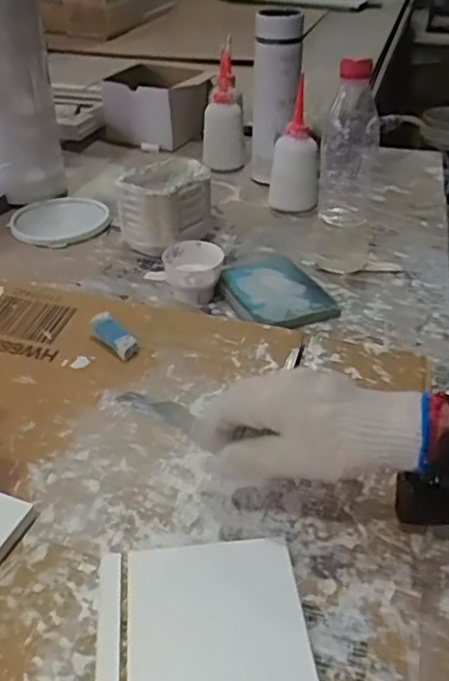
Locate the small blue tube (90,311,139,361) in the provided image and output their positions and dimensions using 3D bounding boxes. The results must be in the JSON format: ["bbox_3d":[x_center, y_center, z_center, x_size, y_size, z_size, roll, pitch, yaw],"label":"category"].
[{"bbox_3d":[-0.105,-0.005,0.589,0.019,0.022,0.062,-27,44,-32],"label":"small blue tube"}]

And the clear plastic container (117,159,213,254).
[{"bbox_3d":[-0.068,-0.160,0.759,0.082,0.089,0.115,19,40,25],"label":"clear plastic container"}]

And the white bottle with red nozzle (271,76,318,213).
[{"bbox_3d":[0.094,-0.251,0.833,0.063,0.146,0.057,3,36,2],"label":"white bottle with red nozzle"}]

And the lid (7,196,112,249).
[{"bbox_3d":[-0.214,-0.155,0.819,0.123,0.016,0.138,-6,37,-10],"label":"lid"}]

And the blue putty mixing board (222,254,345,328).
[{"bbox_3d":[0.055,-0.055,0.671,0.088,0.014,0.127,-16,38,-20],"label":"blue putty mixing board"}]

